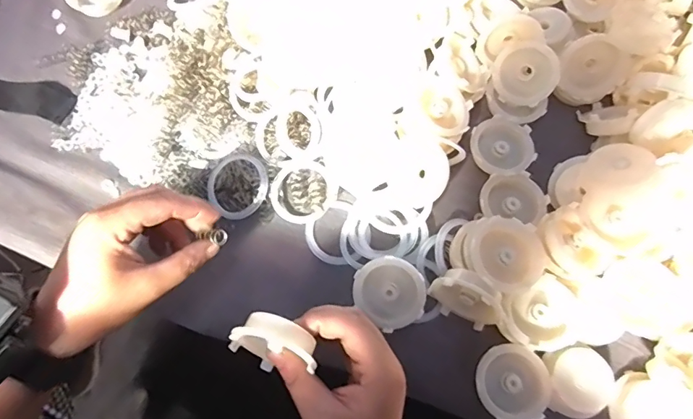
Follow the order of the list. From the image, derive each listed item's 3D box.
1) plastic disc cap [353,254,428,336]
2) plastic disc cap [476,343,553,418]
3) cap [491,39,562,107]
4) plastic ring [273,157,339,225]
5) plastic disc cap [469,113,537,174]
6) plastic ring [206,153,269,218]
[{"bbox_3d":[0.033,0.063,0.348,0.054,0.011,0.051,1,93,12],"label":"plastic disc cap"},{"bbox_3d":[0.123,0.128,0.337,0.052,0.007,0.053,0,73,-2],"label":"plastic disc cap"},{"bbox_3d":[0.156,-0.118,0.398,0.052,0.018,0.053,6,100,34],"label":"cap"},{"bbox_3d":[-0.036,-0.015,0.385,0.050,0.008,0.055,0,73,-2],"label":"plastic ring"},{"bbox_3d":[0.134,-0.054,0.400,0.051,0.017,0.054,0,73,-2],"label":"plastic disc cap"},{"bbox_3d":[-0.091,-0.021,0.383,0.051,0.011,0.053,0,73,-2],"label":"plastic ring"}]

